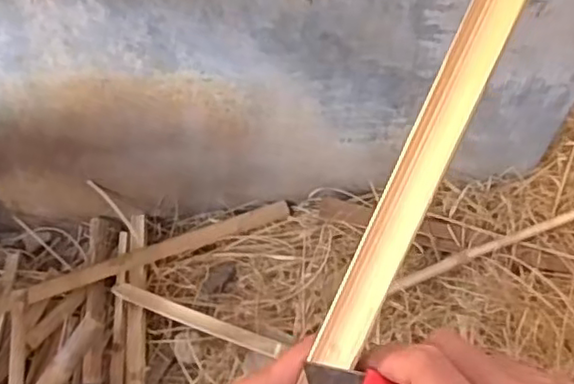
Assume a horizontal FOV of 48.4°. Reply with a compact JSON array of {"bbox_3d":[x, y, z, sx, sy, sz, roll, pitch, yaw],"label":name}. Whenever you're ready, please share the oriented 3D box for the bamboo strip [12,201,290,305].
[{"bbox_3d":[-0.212,0.098,1.058,0.459,0.011,0.031,-18,60,-16],"label":"bamboo strip"}]

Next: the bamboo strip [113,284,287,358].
[{"bbox_3d":[-0.143,0.202,1.010,0.280,0.006,0.028,20,61,6],"label":"bamboo strip"}]

